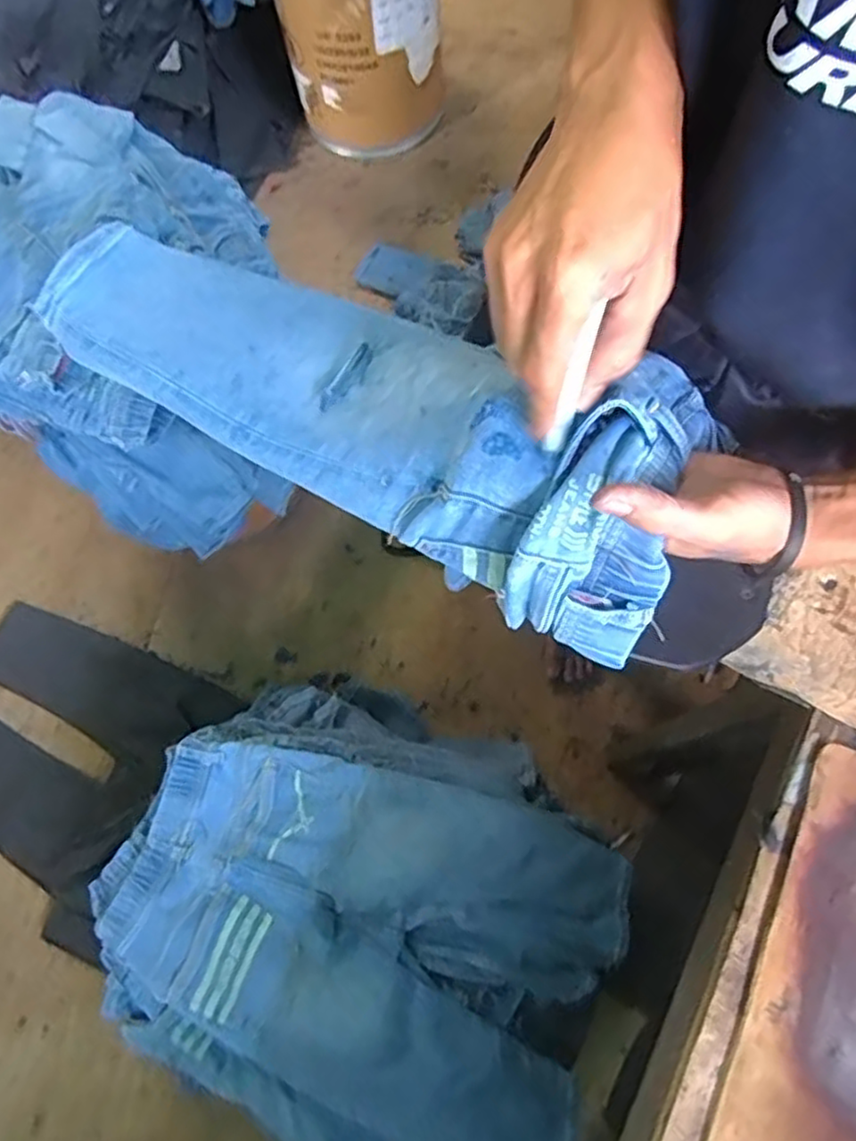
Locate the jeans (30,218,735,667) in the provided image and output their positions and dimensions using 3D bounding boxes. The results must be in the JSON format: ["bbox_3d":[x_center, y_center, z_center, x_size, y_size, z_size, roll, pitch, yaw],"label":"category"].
[{"bbox_3d":[-0.051,-0.125,0.488,0.485,0.115,0.163,32,73,25],"label":"jeans"}]

